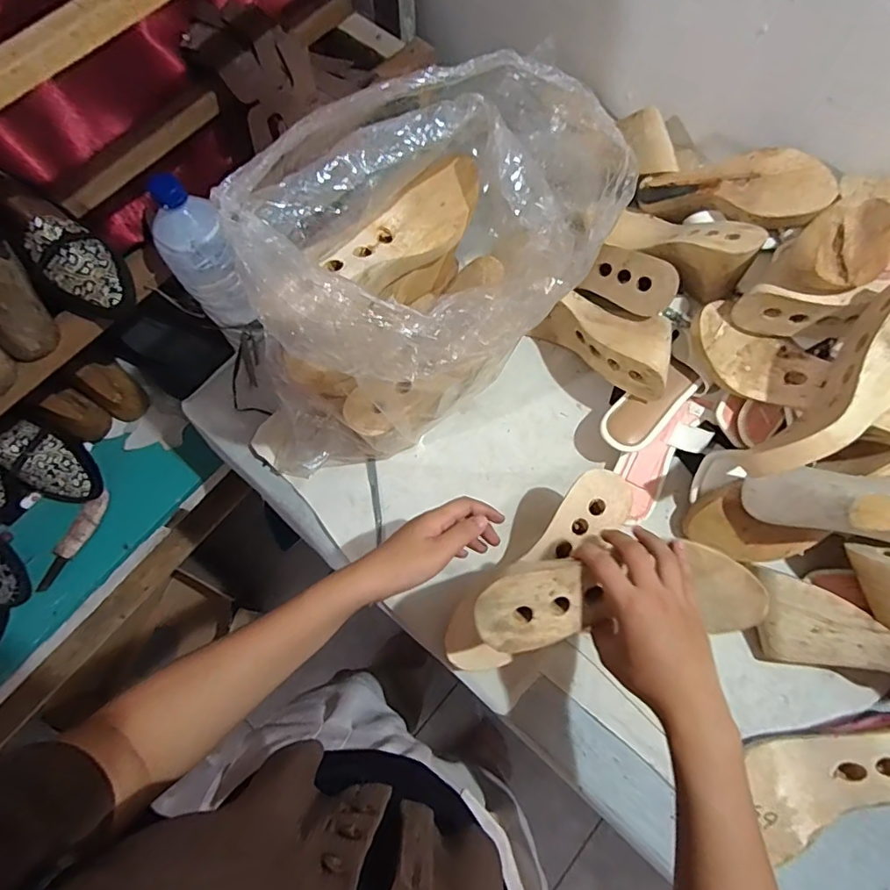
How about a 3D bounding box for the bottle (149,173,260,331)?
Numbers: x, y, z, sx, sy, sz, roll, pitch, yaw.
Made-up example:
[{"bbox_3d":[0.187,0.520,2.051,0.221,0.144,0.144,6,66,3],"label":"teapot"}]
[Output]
[{"bbox_3d":[-0.279,-0.215,0.616,0.080,0.196,0.055,-35,72,-12],"label":"bottle"}]

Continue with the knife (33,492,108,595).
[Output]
[{"bbox_3d":[-0.505,0.128,0.707,0.025,0.015,0.143,27,72,11],"label":"knife"}]

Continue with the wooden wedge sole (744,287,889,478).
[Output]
[{"bbox_3d":[0.365,-0.042,0.466,0.080,0.082,0.219,43,89,15],"label":"wooden wedge sole"}]

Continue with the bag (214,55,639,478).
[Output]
[{"bbox_3d":[-0.045,-0.115,0.487,0.337,0.301,0.180,-34,72,-11],"label":"bag"}]

